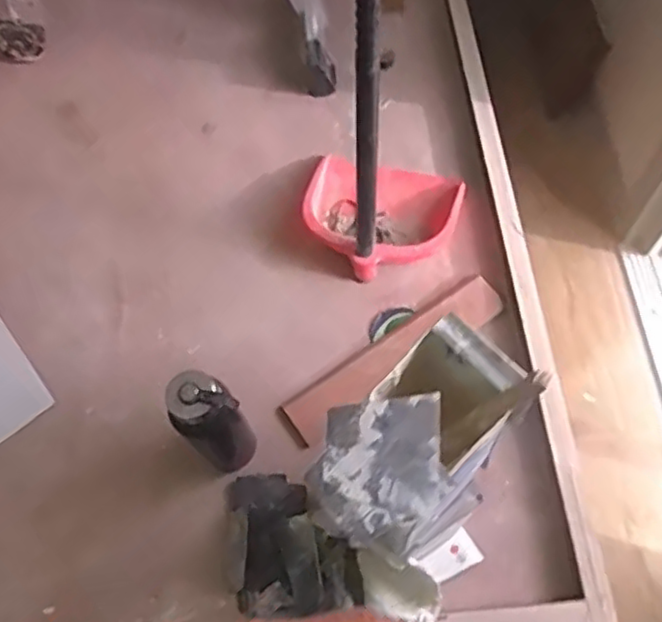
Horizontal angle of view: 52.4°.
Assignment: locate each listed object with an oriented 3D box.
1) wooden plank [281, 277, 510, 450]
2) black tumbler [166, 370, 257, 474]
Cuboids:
[{"bbox_3d":[0.105,0.077,1.107,0.397,0.012,0.076,-34,76,-7],"label":"wooden plank"},{"bbox_3d":[-0.167,0.152,0.941,0.085,0.263,0.083,-1,65,2],"label":"black tumbler"}]

